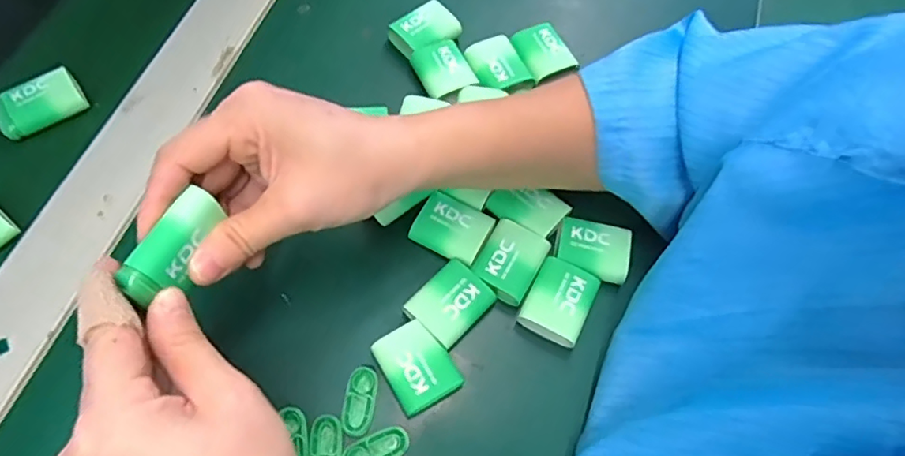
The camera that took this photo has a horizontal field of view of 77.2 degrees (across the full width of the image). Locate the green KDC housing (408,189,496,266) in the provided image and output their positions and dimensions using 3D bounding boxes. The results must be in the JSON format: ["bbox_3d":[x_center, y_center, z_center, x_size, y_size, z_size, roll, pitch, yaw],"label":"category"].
[{"bbox_3d":[0.000,-0.002,0.334,0.042,0.010,0.035,23,56,12],"label":"green KDC housing"}]

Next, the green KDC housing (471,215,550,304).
[{"bbox_3d":[0.033,0.018,0.327,0.034,0.009,0.044,27,57,15],"label":"green KDC housing"}]

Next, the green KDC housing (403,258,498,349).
[{"bbox_3d":[-0.001,0.041,0.315,0.034,0.009,0.042,38,61,21],"label":"green KDC housing"}]

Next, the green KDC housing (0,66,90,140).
[{"bbox_3d":[-0.267,-0.081,0.366,0.051,0.011,0.036,-35,77,-16],"label":"green KDC housing"}]

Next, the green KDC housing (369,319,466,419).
[{"bbox_3d":[-0.018,0.072,0.299,0.034,0.012,0.042,-26,60,-20],"label":"green KDC housing"}]

